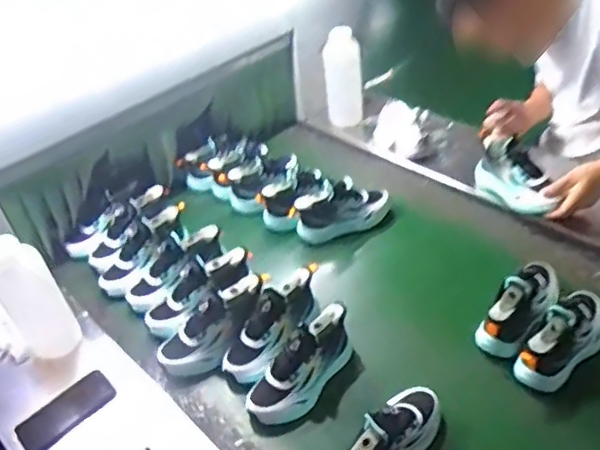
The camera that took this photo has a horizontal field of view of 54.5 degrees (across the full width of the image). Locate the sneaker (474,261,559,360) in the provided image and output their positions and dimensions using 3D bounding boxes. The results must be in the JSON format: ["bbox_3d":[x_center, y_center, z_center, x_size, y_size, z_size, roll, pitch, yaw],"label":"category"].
[{"bbox_3d":[0.390,0.137,1.001,0.197,0.101,0.083,-31,45,-26],"label":"sneaker"}]

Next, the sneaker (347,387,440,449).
[{"bbox_3d":[0.132,0.312,0.844,0.072,0.111,0.214,24,49,32],"label":"sneaker"}]

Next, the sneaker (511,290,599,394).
[{"bbox_3d":[0.439,0.172,0.962,0.224,0.110,0.087,-33,46,-28],"label":"sneaker"}]

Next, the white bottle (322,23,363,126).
[{"bbox_3d":[0.110,-0.379,1.488,0.090,0.234,0.072,-15,40,-9],"label":"white bottle"}]

